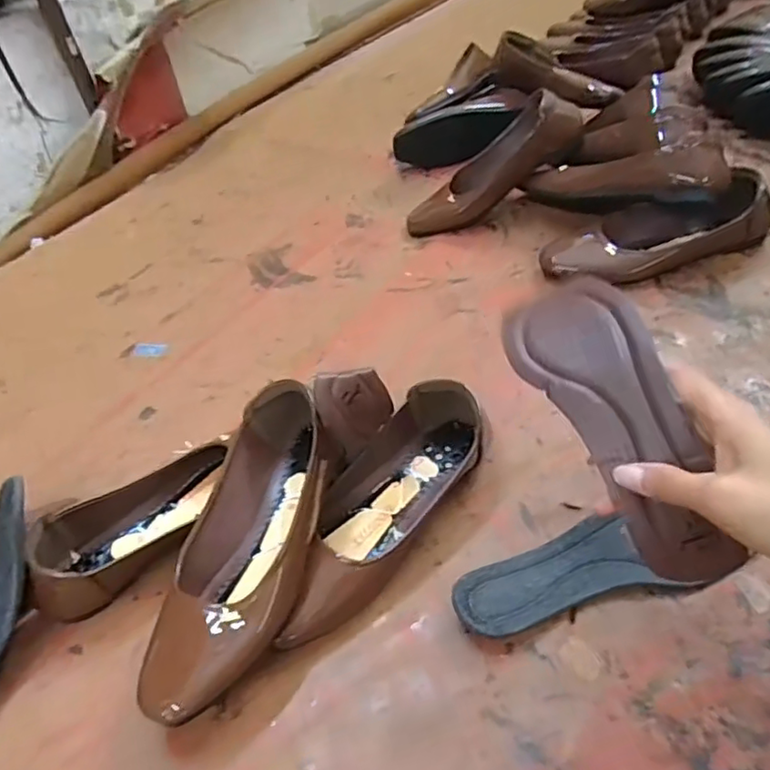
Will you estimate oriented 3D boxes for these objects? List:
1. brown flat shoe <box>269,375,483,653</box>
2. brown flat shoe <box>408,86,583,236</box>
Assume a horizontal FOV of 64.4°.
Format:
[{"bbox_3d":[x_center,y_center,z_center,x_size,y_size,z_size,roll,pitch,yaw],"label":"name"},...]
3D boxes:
[{"bbox_3d":[-0.006,0.091,0.492,0.077,0.067,0.232,30,58,32],"label":"brown flat shoe"},{"bbox_3d":[0.134,-0.274,0.790,0.246,0.067,0.091,-33,44,26],"label":"brown flat shoe"}]

